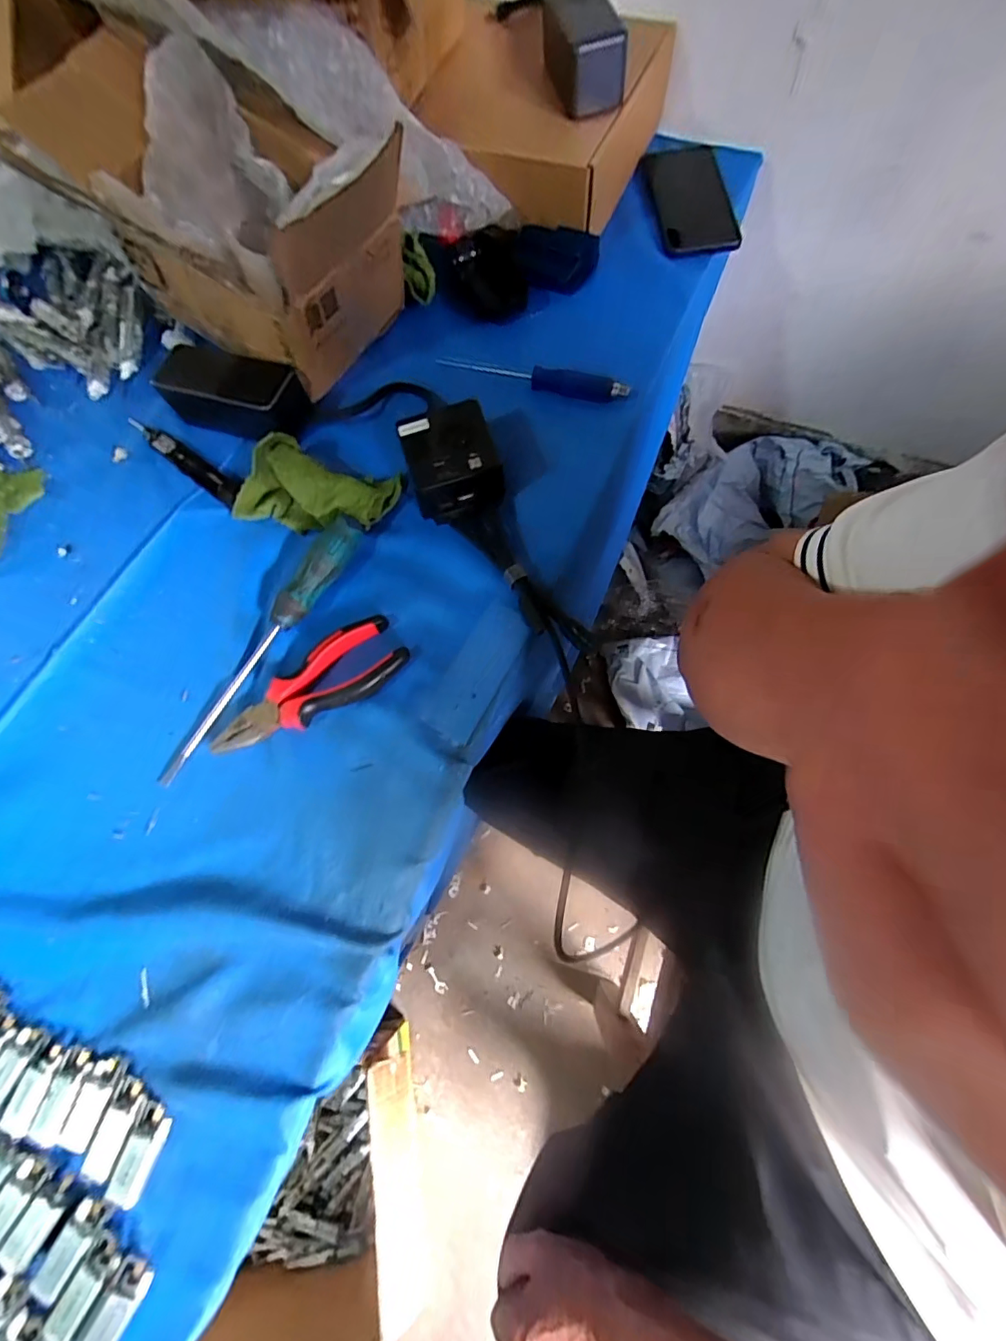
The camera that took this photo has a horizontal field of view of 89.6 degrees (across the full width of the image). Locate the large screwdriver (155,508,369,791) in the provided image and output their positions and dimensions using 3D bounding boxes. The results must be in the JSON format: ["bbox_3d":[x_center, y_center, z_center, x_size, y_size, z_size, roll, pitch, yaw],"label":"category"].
[{"bbox_3d":[-0.188,-0.023,0.397,0.029,0.034,0.246,28,74,12],"label":"large screwdriver"}]

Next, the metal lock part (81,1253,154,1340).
[{"bbox_3d":[-0.213,0.348,0.275,0.021,0.008,0.044,26,74,11],"label":"metal lock part"}]

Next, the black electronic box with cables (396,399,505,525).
[{"bbox_3d":[-0.044,-0.176,0.432,0.072,0.045,0.081,-17,71,-4],"label":"black electronic box with cables"}]

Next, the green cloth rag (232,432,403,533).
[{"bbox_3d":[-0.166,-0.161,0.444,0.136,0.034,0.068,14,72,7],"label":"green cloth rag"}]

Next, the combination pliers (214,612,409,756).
[{"bbox_3d":[-0.147,0.015,0.389,0.151,0.016,0.052,-35,73,-9],"label":"combination pliers"}]

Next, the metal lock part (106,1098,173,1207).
[{"bbox_3d":[-0.215,0.286,0.300,0.020,0.007,0.045,14,72,7],"label":"metal lock part"}]

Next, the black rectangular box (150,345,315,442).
[{"bbox_3d":[-0.252,-0.258,0.476,0.136,0.041,0.066,17,72,8],"label":"black rectangular box"}]

